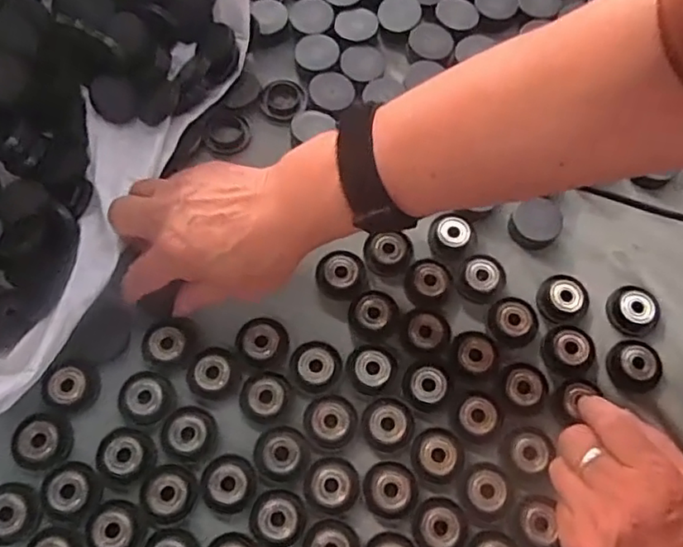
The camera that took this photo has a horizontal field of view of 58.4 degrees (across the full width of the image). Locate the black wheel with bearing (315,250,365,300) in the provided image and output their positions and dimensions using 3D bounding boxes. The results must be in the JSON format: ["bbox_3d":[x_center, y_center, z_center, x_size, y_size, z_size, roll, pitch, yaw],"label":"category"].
[{"bbox_3d":[-0.001,0.000,0.396,0.030,0.010,0.029,1,70,-1],"label":"black wheel with bearing"}]

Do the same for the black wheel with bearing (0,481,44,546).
[{"bbox_3d":[-0.185,0.133,0.337,0.030,0.008,0.031,1,70,-1],"label":"black wheel with bearing"}]

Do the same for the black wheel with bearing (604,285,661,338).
[{"bbox_3d":[0.188,0.023,0.392,0.031,0.012,0.032,1,70,-1],"label":"black wheel with bearing"}]

